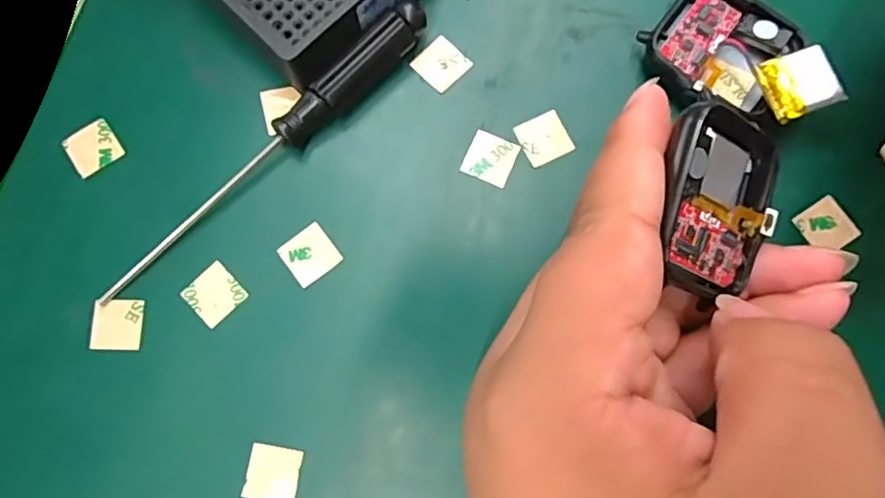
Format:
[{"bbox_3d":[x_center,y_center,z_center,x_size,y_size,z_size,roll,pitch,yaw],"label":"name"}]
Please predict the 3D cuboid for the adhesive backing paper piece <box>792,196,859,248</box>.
[{"bbox_3d":[0.120,-0.007,0.187,0.014,0.004,0.016,-35,80,-1],"label":"adhesive backing paper piece"}]

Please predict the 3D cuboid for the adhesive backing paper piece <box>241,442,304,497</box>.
[{"bbox_3d":[-0.049,0.065,0.173,0.015,0.004,0.015,9,80,1],"label":"adhesive backing paper piece"}]

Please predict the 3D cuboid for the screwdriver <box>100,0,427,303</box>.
[{"bbox_3d":[-0.053,-0.029,0.184,0.128,0.015,0.013,-43,83,-7],"label":"screwdriver"}]

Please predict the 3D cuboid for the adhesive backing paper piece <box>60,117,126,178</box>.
[{"bbox_3d":[-0.113,-0.033,0.194,0.016,0.004,0.016,-37,82,-6],"label":"adhesive backing paper piece"}]

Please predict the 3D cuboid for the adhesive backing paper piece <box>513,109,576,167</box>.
[{"bbox_3d":[0.033,-0.036,0.193,0.015,0.004,0.015,-26,80,-4],"label":"adhesive backing paper piece"}]

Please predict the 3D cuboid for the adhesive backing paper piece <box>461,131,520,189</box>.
[{"bbox_3d":[0.016,-0.029,0.192,0.015,0.004,0.015,24,82,5],"label":"adhesive backing paper piece"}]

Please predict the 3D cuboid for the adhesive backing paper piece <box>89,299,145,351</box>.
[{"bbox_3d":[-0.100,0.023,0.183,0.015,0.004,0.015,2,76,0],"label":"adhesive backing paper piece"}]

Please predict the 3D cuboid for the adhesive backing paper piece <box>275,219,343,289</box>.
[{"bbox_3d":[-0.041,0.002,0.187,0.016,0.004,0.016,-38,77,-9],"label":"adhesive backing paper piece"}]

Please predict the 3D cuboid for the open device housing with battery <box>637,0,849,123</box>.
[{"bbox_3d":[0.093,-0.059,0.189,0.055,0.017,0.038,40,82,6],"label":"open device housing with battery"}]

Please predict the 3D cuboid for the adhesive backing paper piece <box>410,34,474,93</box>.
[{"bbox_3d":[0.000,-0.061,0.198,0.015,0.004,0.015,-44,81,-6],"label":"adhesive backing paper piece"}]

